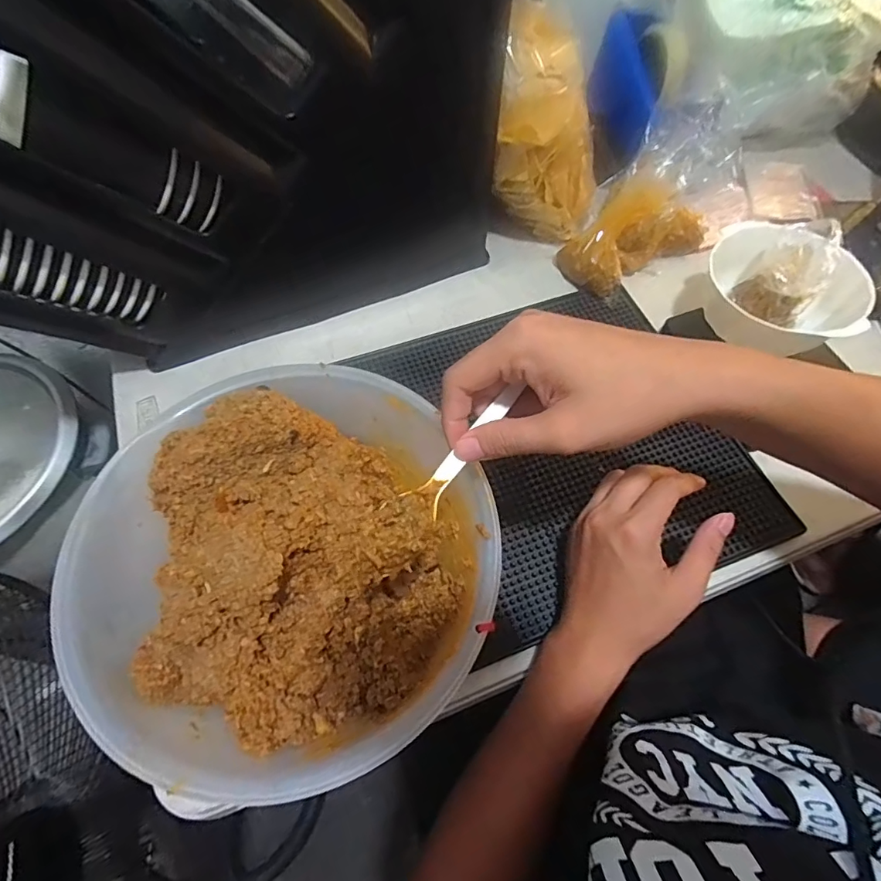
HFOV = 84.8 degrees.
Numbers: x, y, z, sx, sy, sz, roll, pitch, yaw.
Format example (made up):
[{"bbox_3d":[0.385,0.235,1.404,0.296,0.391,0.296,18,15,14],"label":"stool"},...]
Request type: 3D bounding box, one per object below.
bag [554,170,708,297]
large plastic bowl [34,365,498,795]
[{"bbox_3d":[0.202,-0.228,0.504,0.154,0.076,0.085,-32,68,-12],"label":"bag"},{"bbox_3d":[-0.092,0.065,0.299,0.226,0.114,0.214,-1,65,2],"label":"large plastic bowl"}]

